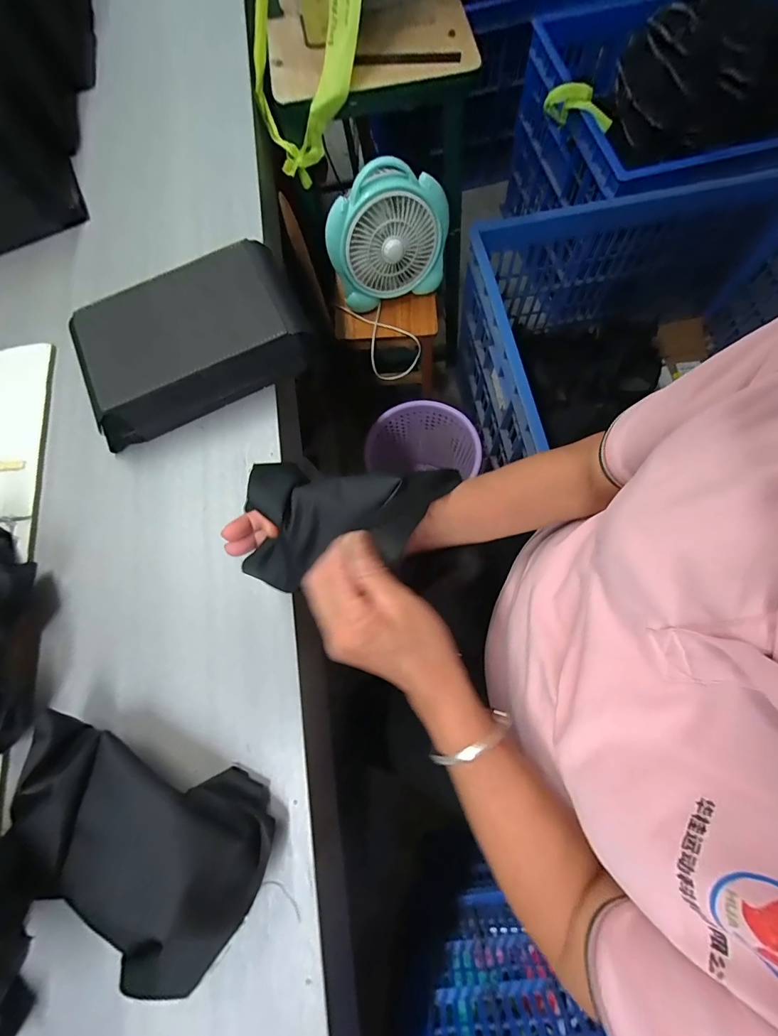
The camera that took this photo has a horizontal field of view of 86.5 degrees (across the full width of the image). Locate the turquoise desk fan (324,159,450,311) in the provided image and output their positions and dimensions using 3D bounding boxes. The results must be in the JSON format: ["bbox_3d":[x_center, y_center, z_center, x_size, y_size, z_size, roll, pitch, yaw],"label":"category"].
[{"bbox_3d":[0.000,-0.546,0.820,0.239,0.216,0.087,-11,72,0],"label":"turquoise desk fan"}]

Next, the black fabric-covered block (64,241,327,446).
[{"bbox_3d":[-0.231,-0.214,0.499,0.261,0.070,0.159,-27,73,-5],"label":"black fabric-covered block"}]

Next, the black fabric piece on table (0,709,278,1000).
[{"bbox_3d":[-0.218,0.275,0.355,0.229,0.078,0.131,17,74,9],"label":"black fabric piece on table"}]

